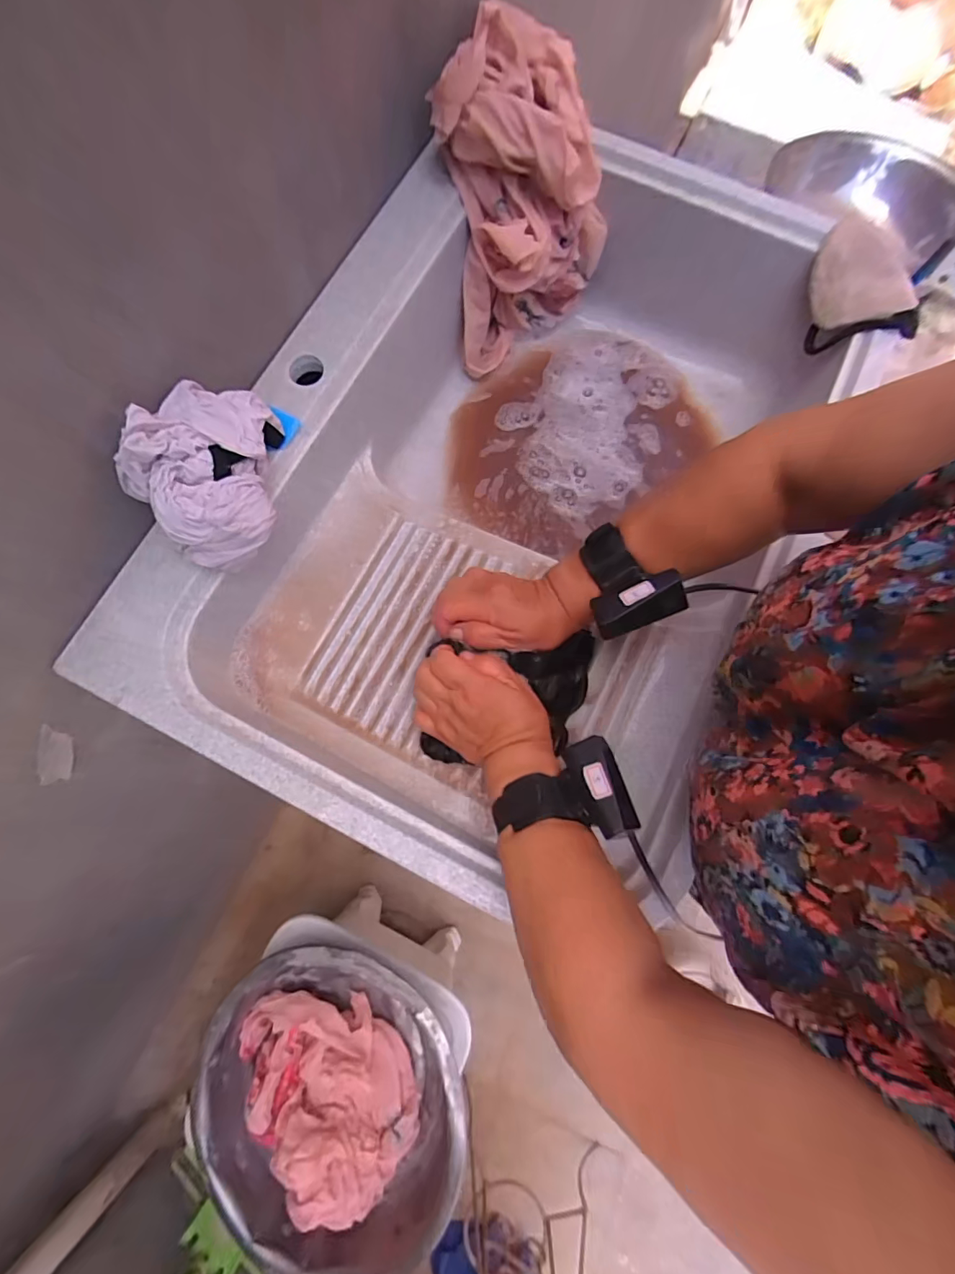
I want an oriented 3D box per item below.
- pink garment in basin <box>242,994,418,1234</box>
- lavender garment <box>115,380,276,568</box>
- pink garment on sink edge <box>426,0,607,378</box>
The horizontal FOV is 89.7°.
[{"bbox_3d":[-0.203,0.606,0.647,0.184,0.088,0.263,-40,80,-9],"label":"pink garment in basin"},{"bbox_3d":[-0.231,-0.138,0.406,0.100,0.095,0.137,-9,77,-2],"label":"lavender garment"},{"bbox_3d":[0.057,-0.486,0.578,0.182,0.298,0.118,-18,77,-5],"label":"pink garment on sink edge"}]

